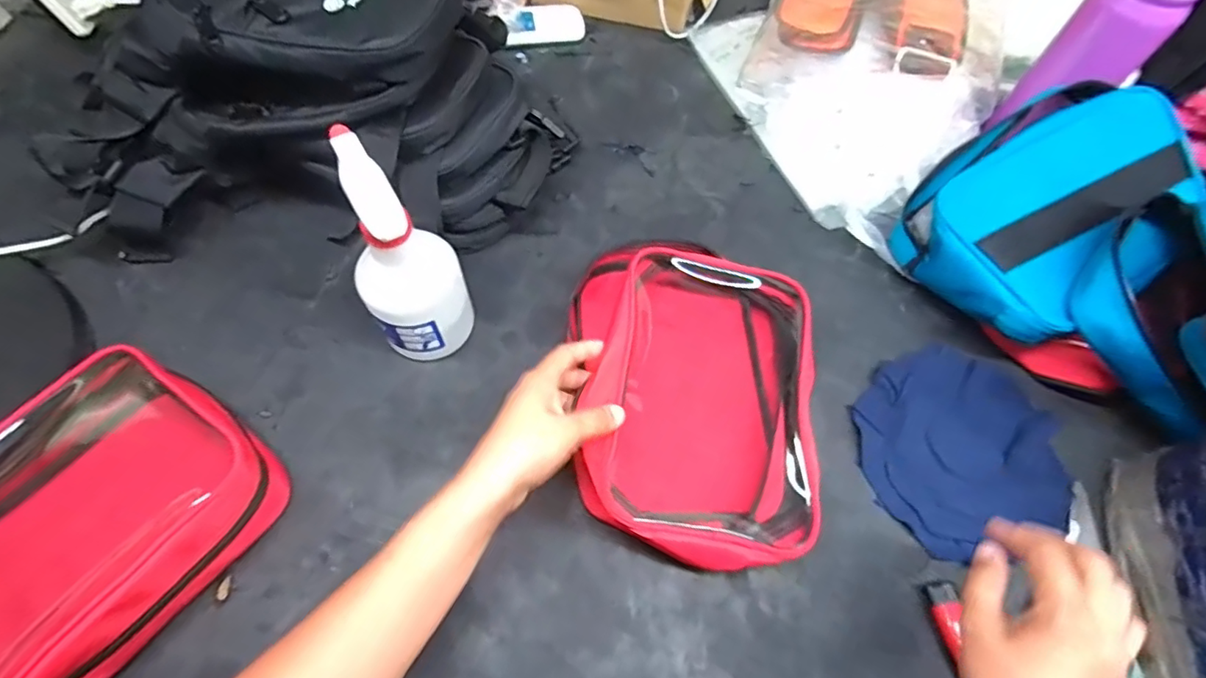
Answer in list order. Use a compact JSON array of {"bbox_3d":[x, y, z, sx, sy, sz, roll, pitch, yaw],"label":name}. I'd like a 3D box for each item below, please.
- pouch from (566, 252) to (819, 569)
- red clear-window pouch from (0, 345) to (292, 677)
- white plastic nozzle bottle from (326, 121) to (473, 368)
[{"bbox_3d":[0.069,0.043,0.452,0.193,0.070,0.251,7,63,2],"label":"pouch"},{"bbox_3d":[-0.365,0.142,0.377,0.164,0.076,0.252,35,67,15],"label":"red clear-window pouch"},{"bbox_3d":[-0.153,-0.060,0.433,0.075,0.183,0.086,-19,65,-11],"label":"white plastic nozzle bottle"}]

